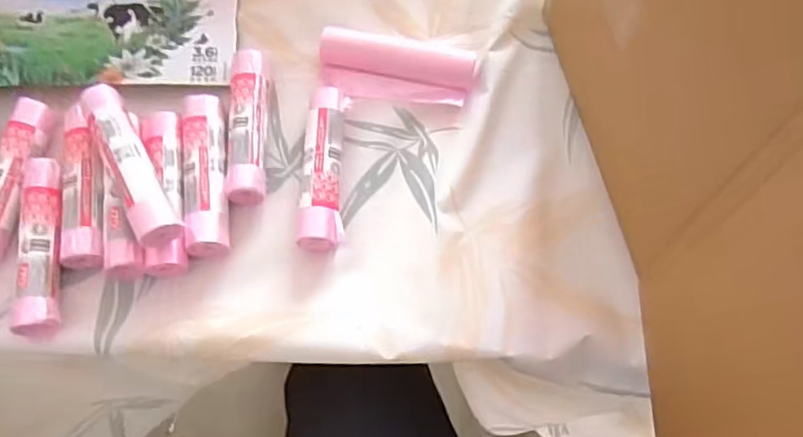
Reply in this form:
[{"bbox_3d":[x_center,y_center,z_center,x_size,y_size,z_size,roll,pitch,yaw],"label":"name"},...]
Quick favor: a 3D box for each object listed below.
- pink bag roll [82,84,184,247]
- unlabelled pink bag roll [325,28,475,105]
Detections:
[{"bbox_3d":[-0.184,-0.035,0.447,0.026,0.033,0.123,-27,69,-12],"label":"pink bag roll"},{"bbox_3d":[-0.004,-0.116,0.504,0.117,0.021,0.048,6,66,2],"label":"unlabelled pink bag roll"}]

